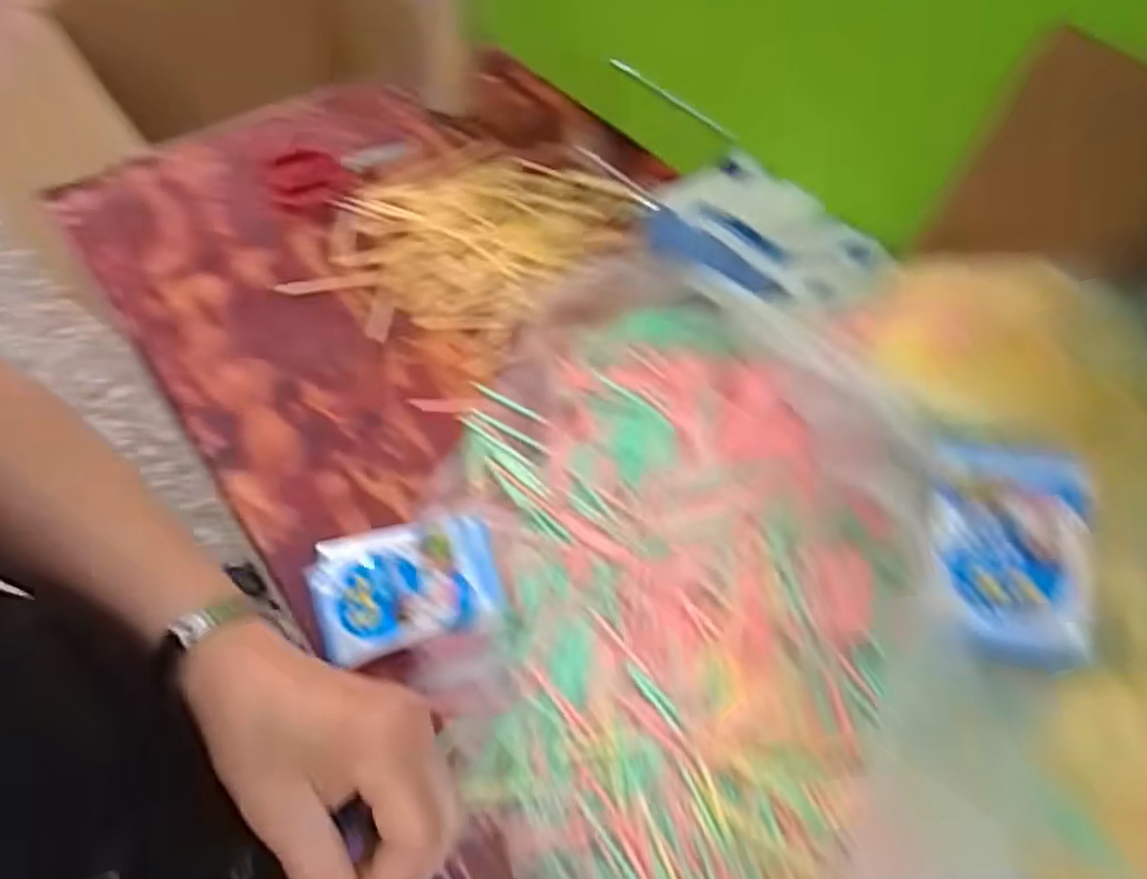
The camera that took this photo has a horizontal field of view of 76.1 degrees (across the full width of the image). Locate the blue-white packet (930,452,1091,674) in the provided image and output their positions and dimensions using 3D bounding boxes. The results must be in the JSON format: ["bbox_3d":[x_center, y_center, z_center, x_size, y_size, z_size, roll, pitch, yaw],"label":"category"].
[{"bbox_3d":[0.237,0.062,0.400,0.072,0.015,0.113,0,75,34],"label":"blue-white packet"}]

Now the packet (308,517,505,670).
[{"bbox_3d":[-0.108,0.095,0.474,0.115,0.030,0.085,-15,60,-15],"label":"packet"}]

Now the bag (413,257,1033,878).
[{"bbox_3d":[0.069,0.074,0.454,0.286,0.098,0.456,2,59,-1],"label":"bag"}]

